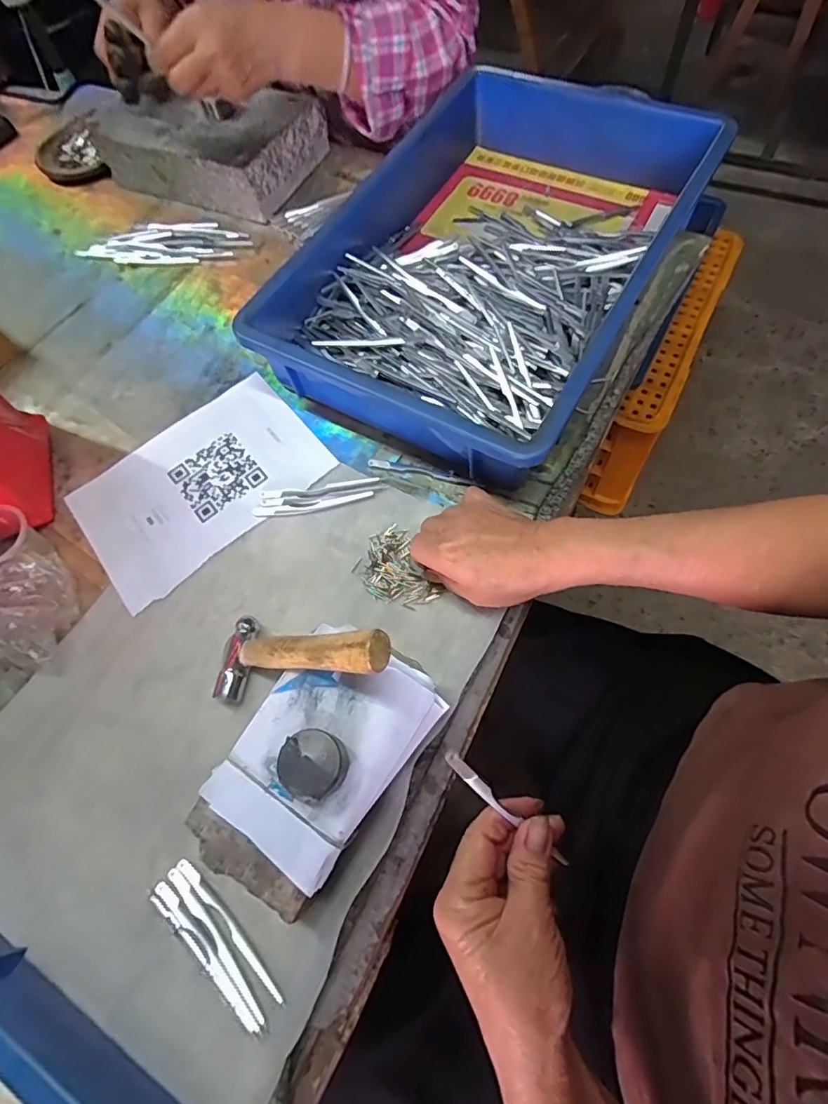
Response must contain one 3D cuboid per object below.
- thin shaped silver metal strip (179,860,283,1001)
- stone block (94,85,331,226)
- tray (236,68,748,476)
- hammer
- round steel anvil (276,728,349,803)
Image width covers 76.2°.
[{"bbox_3d":[-0.117,0.236,0.332,0.102,0.008,0.008,39,74,18],"label":"thin shaped silver metal strip"},{"bbox_3d":[-0.248,-0.496,0.634,0.243,0.067,0.147,21,69,12],"label":"stone block"},{"bbox_3d":[0.068,-0.283,0.510,0.301,0.084,0.427,27,70,14],"label":"tray"},{"bbox_3d":[-0.077,0.067,0.346,0.152,0.017,0.058,-13,59,39],"label":"hammer"},{"bbox_3d":[-0.060,0.127,0.317,0.039,0.020,0.037,-1,66,3],"label":"round steel anvil"}]

